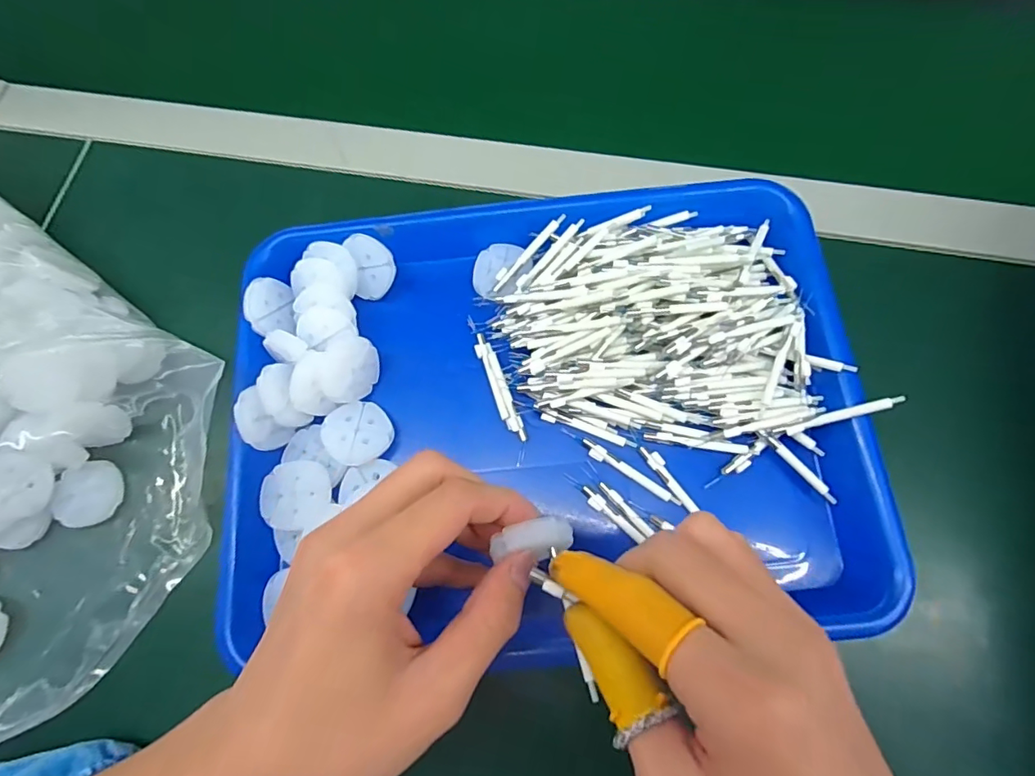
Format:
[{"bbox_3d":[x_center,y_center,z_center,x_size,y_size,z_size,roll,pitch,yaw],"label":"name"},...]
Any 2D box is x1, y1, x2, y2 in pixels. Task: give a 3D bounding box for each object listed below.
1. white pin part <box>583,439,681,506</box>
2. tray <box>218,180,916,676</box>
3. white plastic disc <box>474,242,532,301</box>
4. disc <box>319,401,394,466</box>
[{"bbox_3d":[0.061,0.045,0.274,0.058,0.004,0.007,31,77,11],"label":"white pin part"},{"bbox_3d":[0.014,0.010,0.283,0.324,0.054,0.239,-6,73,1],"label":"tray"},{"bbox_3d":[-0.009,-0.070,0.306,0.034,0.006,0.035,-5,65,11],"label":"white plastic disc"},{"bbox_3d":[-0.086,0.024,0.278,0.034,0.004,0.036,2,61,-4],"label":"disc"}]

